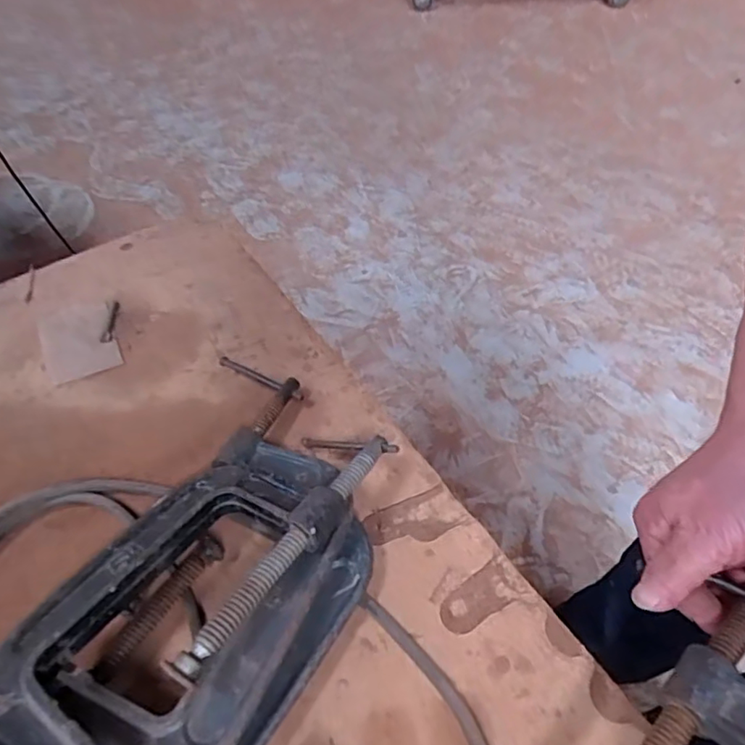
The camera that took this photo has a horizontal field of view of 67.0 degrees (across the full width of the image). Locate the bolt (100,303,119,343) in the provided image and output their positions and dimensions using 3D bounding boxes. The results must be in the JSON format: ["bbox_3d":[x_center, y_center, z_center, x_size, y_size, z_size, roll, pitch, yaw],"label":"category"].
[{"bbox_3d":[-0.241,-0.047,0.520,0.009,0.004,0.050,-3,51,-2],"label":"bolt"}]

